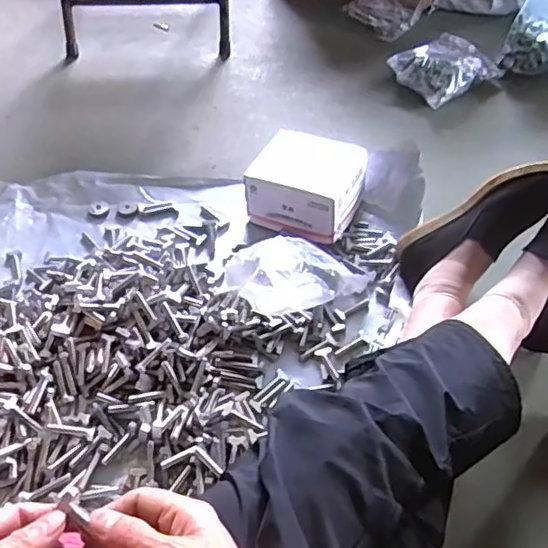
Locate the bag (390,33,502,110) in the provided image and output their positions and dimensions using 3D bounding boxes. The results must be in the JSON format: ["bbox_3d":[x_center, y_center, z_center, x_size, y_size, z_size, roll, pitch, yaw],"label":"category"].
[{"bbox_3d":[0.332,-0.400,1.131,0.185,0.060,0.137,-31,59,-25],"label":"bag"}]

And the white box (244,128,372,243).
[{"bbox_3d":[0.049,-0.132,0.890,0.156,0.096,0.146,22,53,14],"label":"white box"}]

